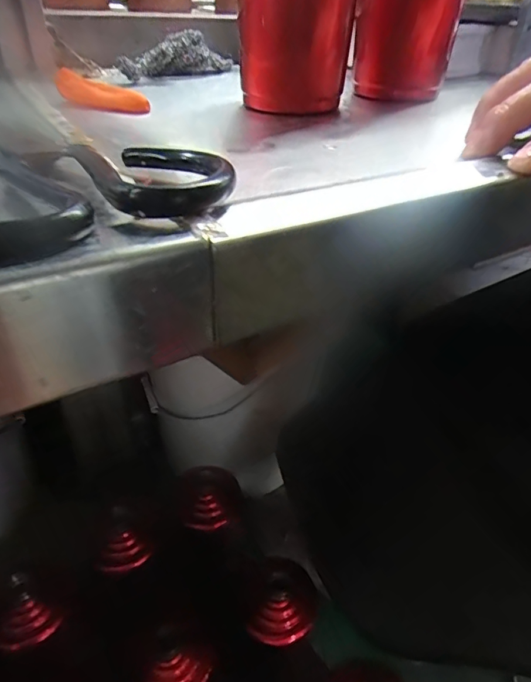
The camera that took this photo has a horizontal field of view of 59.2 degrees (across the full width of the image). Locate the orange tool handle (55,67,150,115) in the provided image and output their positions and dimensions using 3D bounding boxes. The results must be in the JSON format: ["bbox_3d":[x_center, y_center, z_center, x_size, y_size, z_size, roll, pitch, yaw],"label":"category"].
[{"bbox_3d":[-0.117,-0.174,0.330,0.072,0.019,0.026,23,42,20],"label":"orange tool handle"}]

